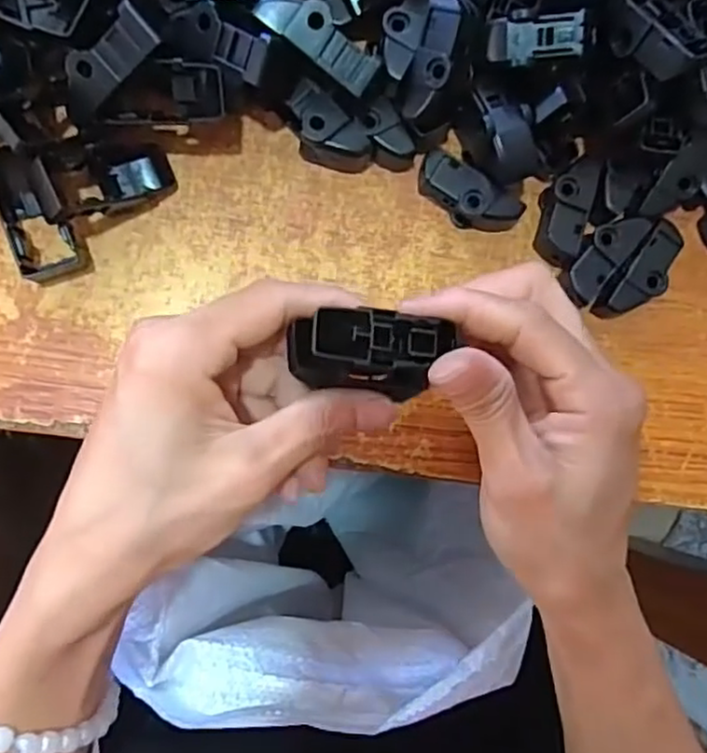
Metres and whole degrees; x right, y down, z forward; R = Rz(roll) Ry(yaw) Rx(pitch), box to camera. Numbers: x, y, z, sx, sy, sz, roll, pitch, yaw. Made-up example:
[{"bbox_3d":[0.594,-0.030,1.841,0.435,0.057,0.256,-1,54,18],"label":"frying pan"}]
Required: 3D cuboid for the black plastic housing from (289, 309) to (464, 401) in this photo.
[{"bbox_3d":[0.007,-0.008,0.214,0.051,0.014,0.027,9,86,-7],"label":"black plastic housing"}]

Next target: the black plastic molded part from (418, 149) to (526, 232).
[{"bbox_3d":[0.048,-0.076,0.285,0.045,0.019,0.019,26,85,-5],"label":"black plastic molded part"}]

